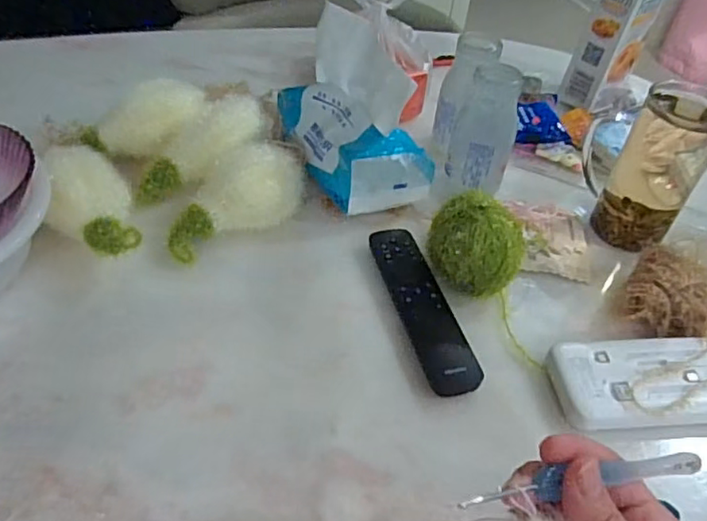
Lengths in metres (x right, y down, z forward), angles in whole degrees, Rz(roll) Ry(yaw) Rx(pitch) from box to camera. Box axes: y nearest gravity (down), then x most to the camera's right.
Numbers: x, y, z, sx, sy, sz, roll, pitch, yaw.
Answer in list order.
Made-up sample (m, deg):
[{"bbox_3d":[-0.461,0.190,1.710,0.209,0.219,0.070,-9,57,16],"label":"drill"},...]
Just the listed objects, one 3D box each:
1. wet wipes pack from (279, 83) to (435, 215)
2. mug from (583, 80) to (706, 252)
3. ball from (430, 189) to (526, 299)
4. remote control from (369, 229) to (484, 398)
[{"bbox_3d":[-0.004,-0.121,0.580,0.096,0.077,0.162,-17,50,-23],"label":"wet wipes pack"},{"bbox_3d":[0.255,-0.087,0.528,0.100,0.137,0.070,27,48,19],"label":"mug"},{"bbox_3d":[0.097,-0.007,0.481,0.074,0.073,0.063,16,45,8],"label":"ball"},{"bbox_3d":[0.055,0.035,0.479,0.040,0.014,0.164,-9,47,-16],"label":"remote control"}]

